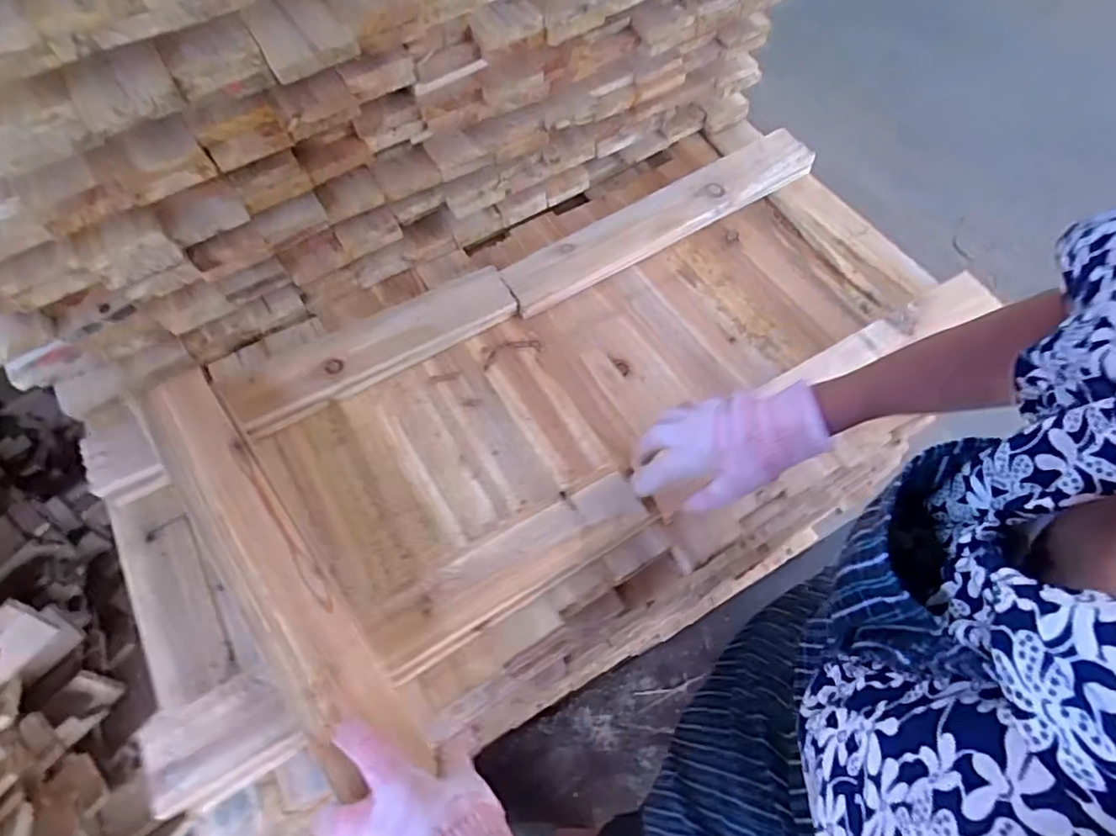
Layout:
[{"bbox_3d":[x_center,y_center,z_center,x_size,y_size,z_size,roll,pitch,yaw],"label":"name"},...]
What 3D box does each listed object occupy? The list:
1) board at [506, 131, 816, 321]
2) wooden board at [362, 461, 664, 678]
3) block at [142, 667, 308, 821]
[{"bbox_3d":[0.150,-0.283,0.813,0.491,0.022,0.075,-30,82,-12],"label":"board"},{"bbox_3d":[-0.043,0.150,0.588,0.288,0.033,0.073,-28,66,-15],"label":"wooden board"},{"bbox_3d":[-0.297,0.281,0.518,0.120,0.024,0.086,-28,66,-13],"label":"block"}]

